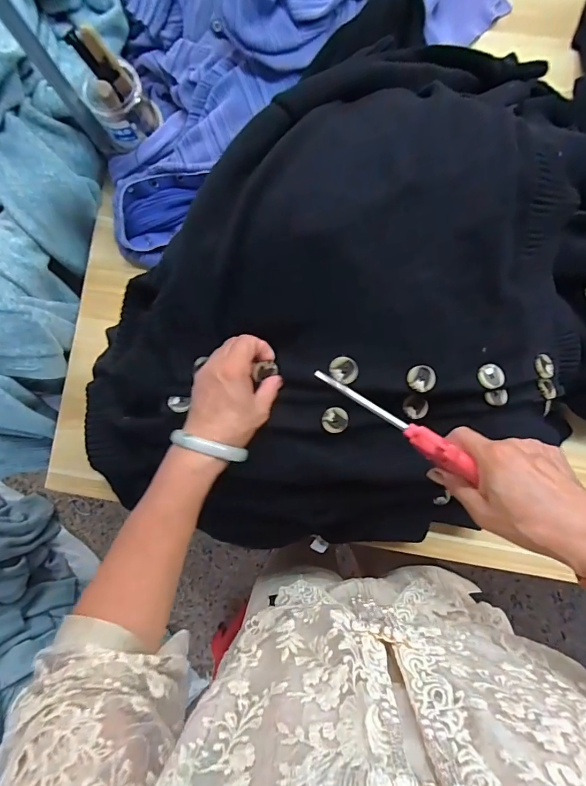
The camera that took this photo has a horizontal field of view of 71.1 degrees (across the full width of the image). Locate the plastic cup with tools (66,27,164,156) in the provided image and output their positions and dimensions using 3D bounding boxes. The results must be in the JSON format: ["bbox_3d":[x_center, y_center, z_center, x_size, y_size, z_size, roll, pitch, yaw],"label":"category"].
[{"bbox_3d":[-0.229,-0.380,0.527,0.078,0.118,0.076,0,87,4],"label":"plastic cup with tools"}]

